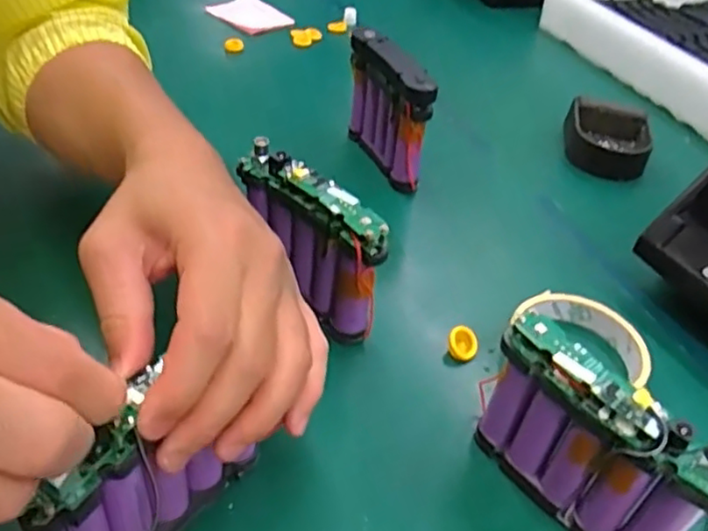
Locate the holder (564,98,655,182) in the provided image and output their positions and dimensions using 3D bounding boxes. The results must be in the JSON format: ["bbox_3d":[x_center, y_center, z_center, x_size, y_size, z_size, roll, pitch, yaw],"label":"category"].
[{"bbox_3d":[0.241,-0.119,0.628,0.080,0.035,0.085,18,42,12],"label":"holder"}]

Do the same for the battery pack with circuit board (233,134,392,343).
[{"bbox_3d":[-0.028,-0.011,0.417,0.025,0.103,0.109,-29,53,-34],"label":"battery pack with circuit board"}]

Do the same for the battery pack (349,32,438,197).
[{"bbox_3d":[0.029,-0.131,0.563,0.023,0.111,0.108,-14,46,-22],"label":"battery pack"}]

